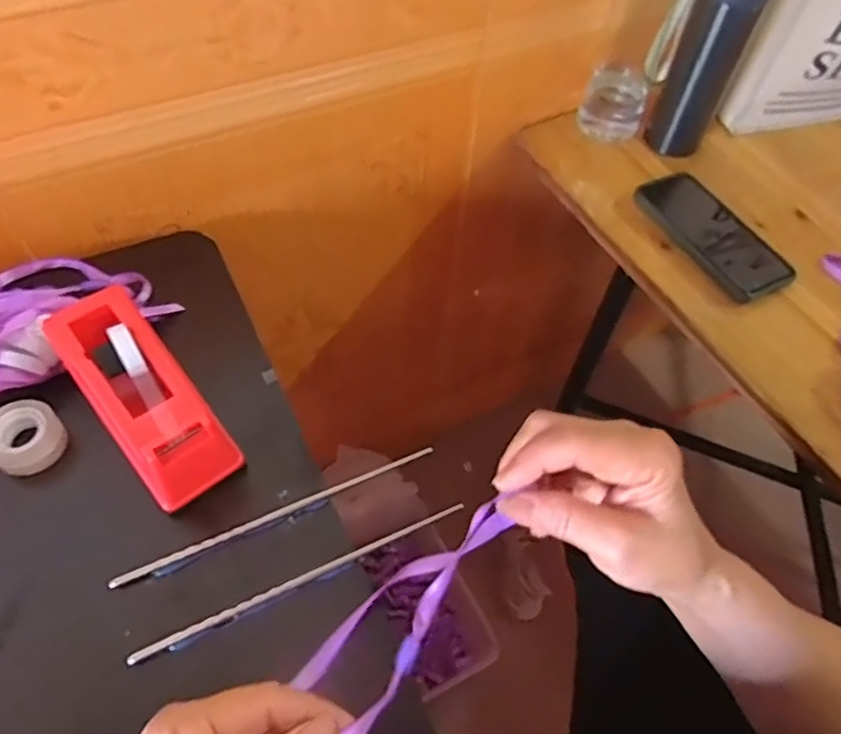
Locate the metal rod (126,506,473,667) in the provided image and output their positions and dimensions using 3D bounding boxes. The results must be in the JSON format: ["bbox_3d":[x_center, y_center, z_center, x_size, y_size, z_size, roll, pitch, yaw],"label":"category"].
[{"bbox_3d":[-0.072,0.135,0.402,0.220,0.007,0.005,-21,60,-16],"label":"metal rod"}]

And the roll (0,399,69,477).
[{"bbox_3d":[-0.278,0.049,0.440,0.047,0.024,0.045,1,56,-2],"label":"roll"}]

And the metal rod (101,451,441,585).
[{"bbox_3d":[-0.093,0.098,0.426,0.222,0.007,0.007,-21,60,-16],"label":"metal rod"}]

